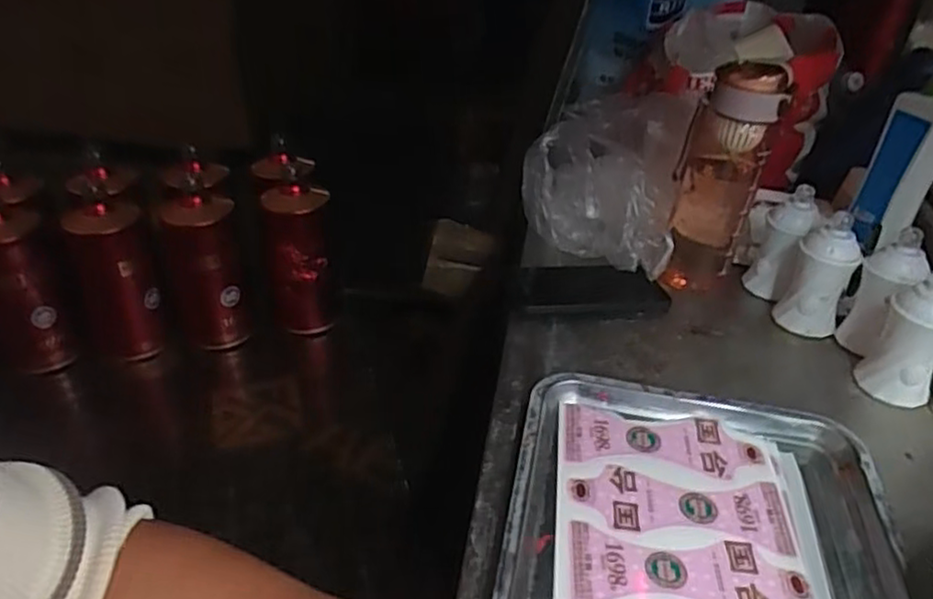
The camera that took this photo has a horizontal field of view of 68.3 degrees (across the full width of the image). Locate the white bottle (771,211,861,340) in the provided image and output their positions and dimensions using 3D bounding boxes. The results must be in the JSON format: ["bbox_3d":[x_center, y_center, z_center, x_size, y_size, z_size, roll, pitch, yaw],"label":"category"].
[{"bbox_3d":[0.340,-0.025,0.663,0.053,0.106,0.056,18,38,24],"label":"white bottle"}]

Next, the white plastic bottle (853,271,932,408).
[{"bbox_3d":[0.376,0.032,0.580,0.057,0.110,0.048,22,39,28],"label":"white plastic bottle"}]

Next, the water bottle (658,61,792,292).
[{"bbox_3d":[0.253,-0.124,0.693,0.070,0.214,0.071,-3,34,-4],"label":"water bottle"}]

